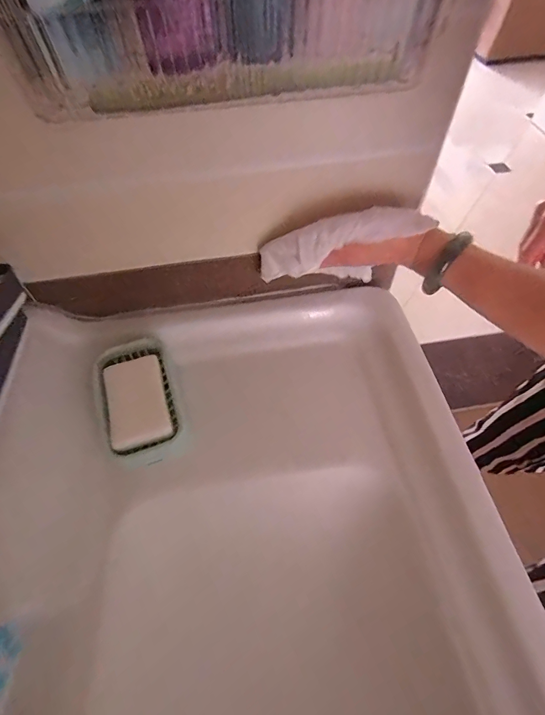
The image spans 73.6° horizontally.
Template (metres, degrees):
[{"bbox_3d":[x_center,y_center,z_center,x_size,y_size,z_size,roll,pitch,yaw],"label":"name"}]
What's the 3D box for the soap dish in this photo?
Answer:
[{"bbox_3d":[-0.145,0.045,0.394,0.078,0.027,0.139,-18,57,-11],"label":"soap dish"}]

